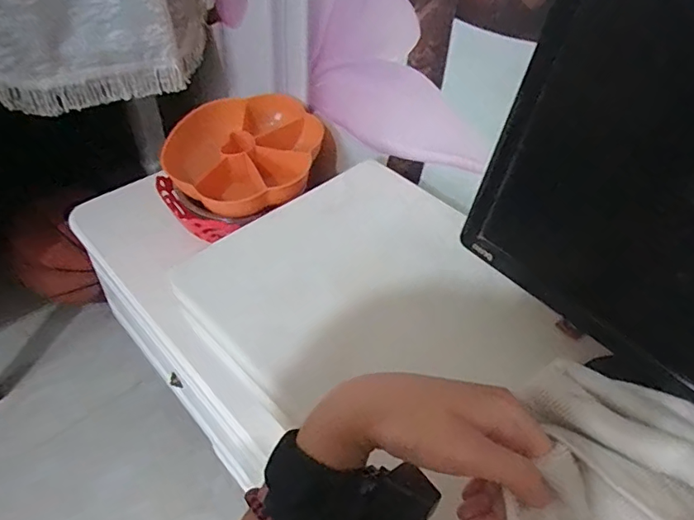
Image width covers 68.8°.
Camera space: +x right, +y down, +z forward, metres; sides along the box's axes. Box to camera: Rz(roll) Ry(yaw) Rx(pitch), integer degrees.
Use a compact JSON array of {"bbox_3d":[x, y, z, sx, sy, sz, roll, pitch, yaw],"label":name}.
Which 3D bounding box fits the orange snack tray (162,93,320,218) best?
[{"bbox_3d":[-0.147,-0.152,0.748,0.204,0.093,0.222,11,46,6],"label":"orange snack tray"}]

